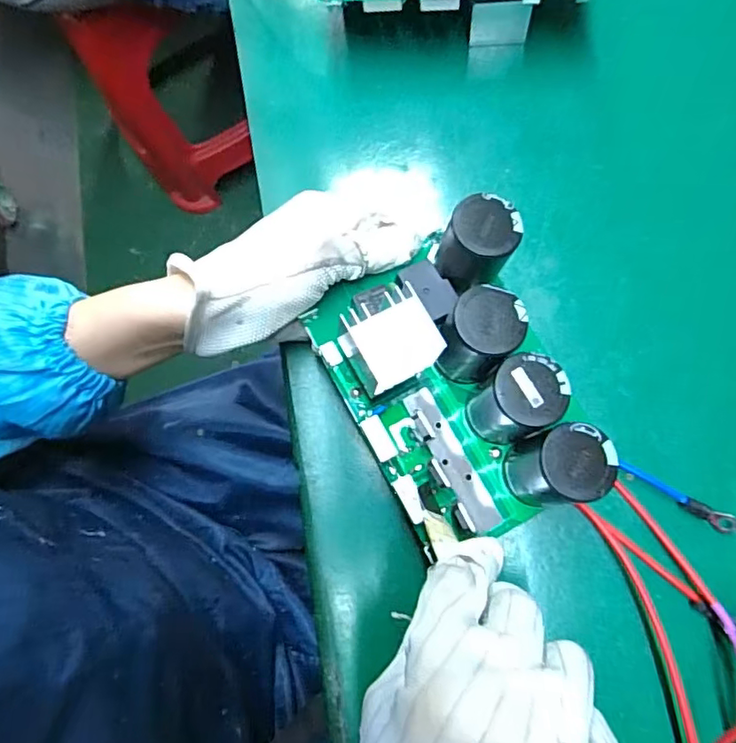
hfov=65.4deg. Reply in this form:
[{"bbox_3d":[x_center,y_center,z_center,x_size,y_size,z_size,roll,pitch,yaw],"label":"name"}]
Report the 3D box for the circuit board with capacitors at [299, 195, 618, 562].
[{"bbox_3d":[0.045,0.005,0.276,0.106,0.055,0.142,-28,80,-5],"label":"circuit board with capacitors"}]

